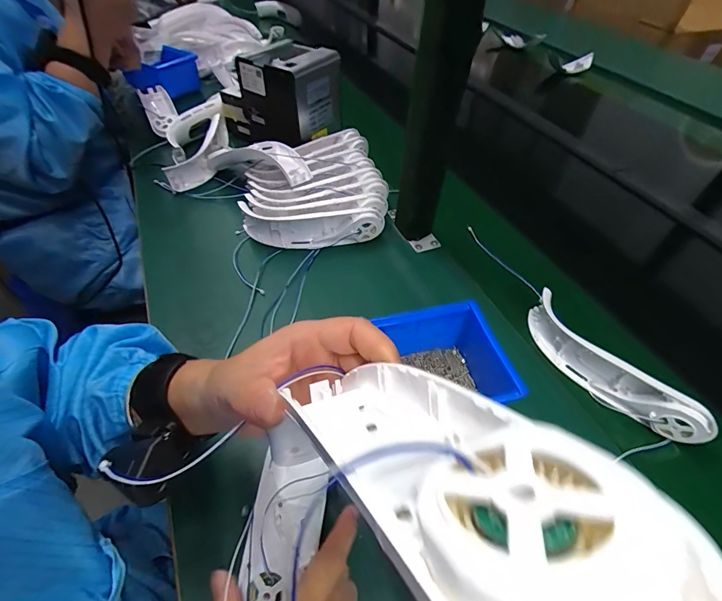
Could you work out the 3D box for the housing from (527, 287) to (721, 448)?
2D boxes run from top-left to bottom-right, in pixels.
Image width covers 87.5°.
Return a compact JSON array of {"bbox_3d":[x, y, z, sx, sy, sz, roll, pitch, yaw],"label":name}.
[{"bbox_3d":[0.255,0.070,0.397,0.037,0.051,0.191,-24,56,-22],"label":"housing"}]

